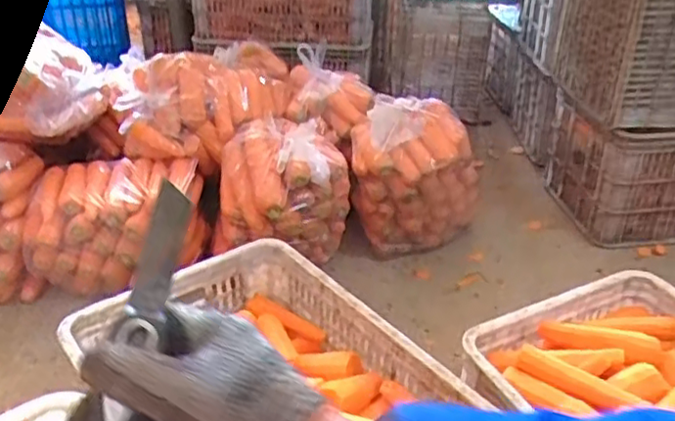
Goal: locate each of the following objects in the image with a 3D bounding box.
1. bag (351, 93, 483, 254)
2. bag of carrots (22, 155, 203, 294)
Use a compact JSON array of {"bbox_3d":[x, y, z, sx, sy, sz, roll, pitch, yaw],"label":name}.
[{"bbox_3d":[0.175,-0.059,1.459,0.262,0.316,0.210,-10,33,-18],"label":"bag"},{"bbox_3d":[-0.456,0.024,1.390,0.327,0.191,0.228,6,32,8],"label":"bag of carrots"}]

